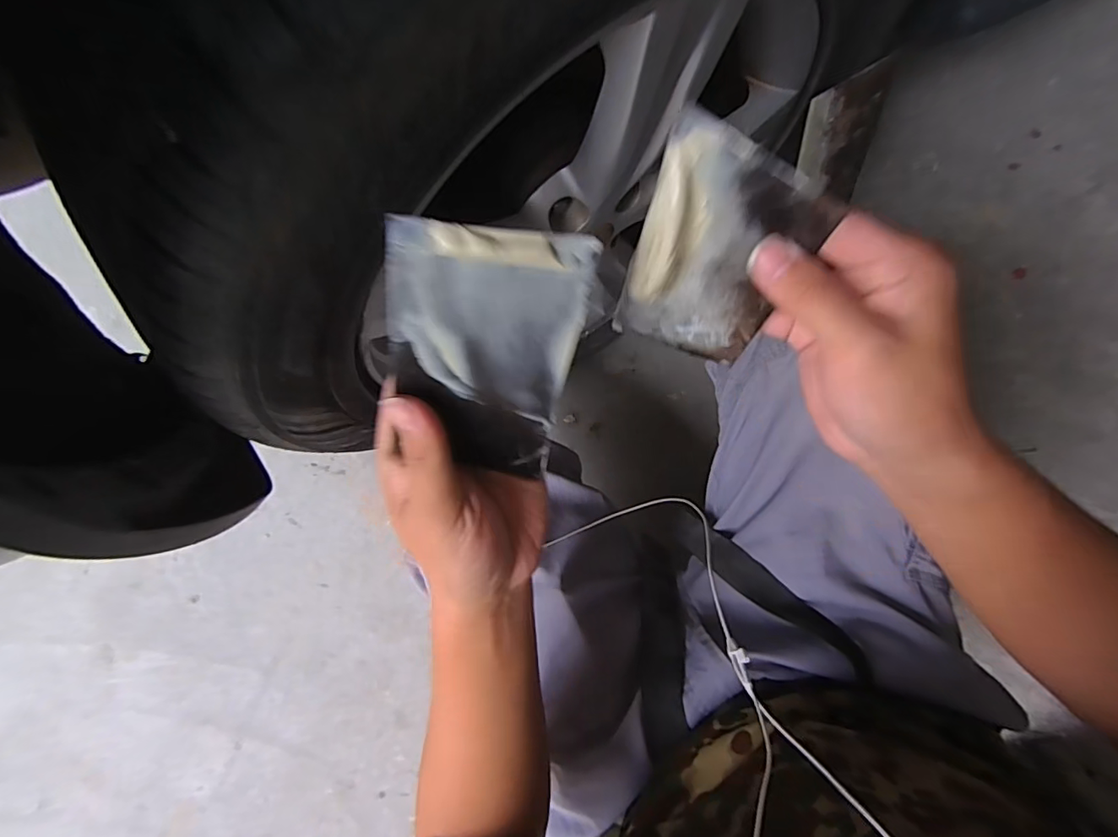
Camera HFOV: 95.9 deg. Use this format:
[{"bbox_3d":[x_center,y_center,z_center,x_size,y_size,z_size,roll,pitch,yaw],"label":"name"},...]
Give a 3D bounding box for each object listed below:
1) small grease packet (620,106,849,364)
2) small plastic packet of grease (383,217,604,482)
[{"bbox_3d":[0.071,-0.068,0.240,0.073,0.126,0.021,18,65,2],"label":"small grease packet"},{"bbox_3d":[-0.032,-0.021,0.215,0.077,0.119,0.005,1,39,-17],"label":"small plastic packet of grease"}]

